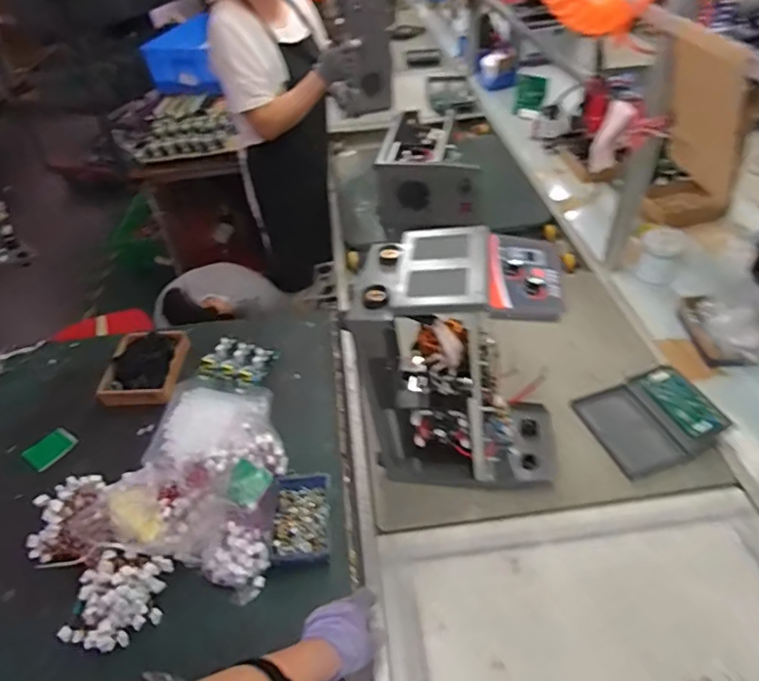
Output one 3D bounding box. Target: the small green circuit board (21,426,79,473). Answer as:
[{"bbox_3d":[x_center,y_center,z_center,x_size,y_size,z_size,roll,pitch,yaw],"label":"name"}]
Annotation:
[{"bbox_3d":[-0.627,0.205,1.041,0.072,0.005,0.083,26,52,28],"label":"small green circuit board"}]

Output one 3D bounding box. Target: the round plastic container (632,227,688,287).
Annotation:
[{"bbox_3d":[0.647,-0.199,1.257,0.097,0.120,0.110,19,48,24],"label":"round plastic container"}]

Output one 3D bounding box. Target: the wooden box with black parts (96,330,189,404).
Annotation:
[{"bbox_3d":[-0.488,0.049,1.146,0.152,0.043,0.193,0,44,4],"label":"wooden box with black parts"}]

